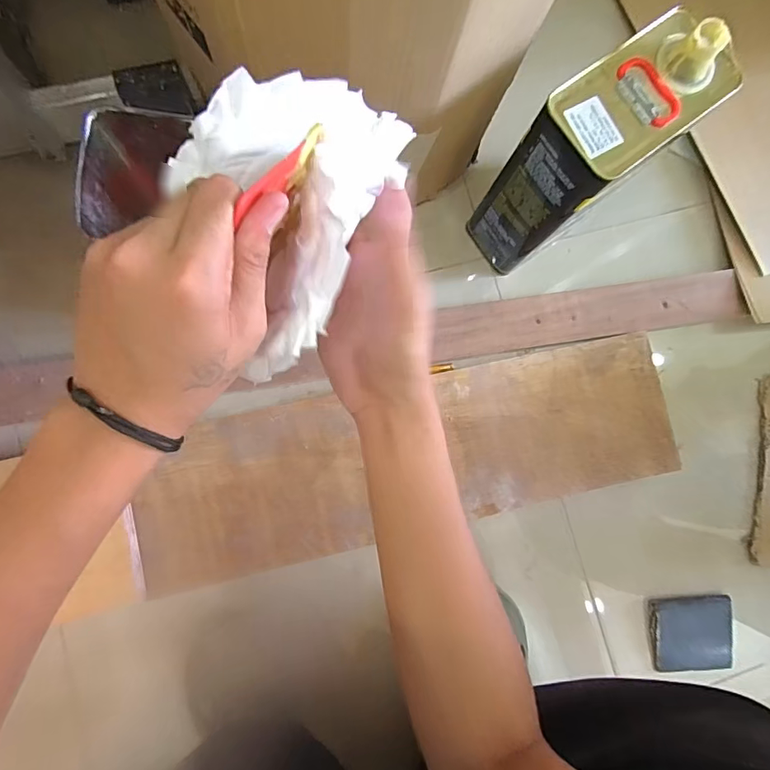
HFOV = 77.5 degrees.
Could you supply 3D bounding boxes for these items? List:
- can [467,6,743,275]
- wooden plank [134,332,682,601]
[{"bbox_3d":[0.202,-0.233,0.514,0.163,0.260,0.087,-38,89,-8],"label":"can"},{"bbox_3d":[0.036,0.085,0.576,0.632,0.027,0.181,-12,86,-8],"label":"wooden plank"}]

